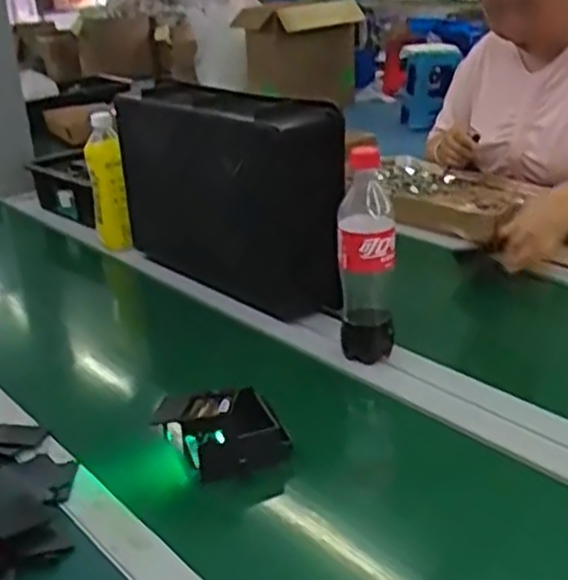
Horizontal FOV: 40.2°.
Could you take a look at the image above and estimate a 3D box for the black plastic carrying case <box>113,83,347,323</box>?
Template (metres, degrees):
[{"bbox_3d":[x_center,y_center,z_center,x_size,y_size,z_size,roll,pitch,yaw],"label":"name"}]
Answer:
[{"bbox_3d":[-0.084,-0.123,1.074,0.115,0.271,0.431,-24,31,-37],"label":"black plastic carrying case"}]

